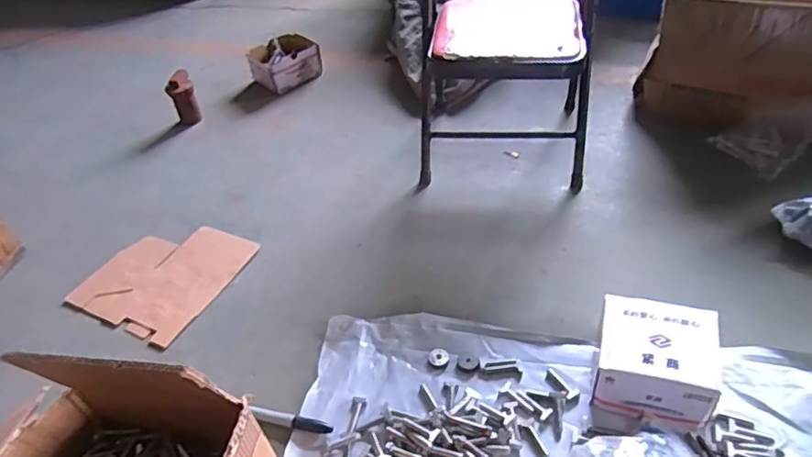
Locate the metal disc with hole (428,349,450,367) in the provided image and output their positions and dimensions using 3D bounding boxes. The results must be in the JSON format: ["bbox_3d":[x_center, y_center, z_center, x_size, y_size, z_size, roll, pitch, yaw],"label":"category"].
[{"bbox_3d":[0.049,0.193,0.856,0.030,0.007,0.030,-4,42,4],"label":"metal disc with hole"}]

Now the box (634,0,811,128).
[{"bbox_3d":[0.809,-0.437,1.249,0.543,0.278,0.386,-34,47,-28],"label":"box"}]

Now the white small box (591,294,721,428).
[{"bbox_3d":[0.334,0.180,0.772,0.143,0.098,0.139,9,43,18],"label":"white small box"}]

